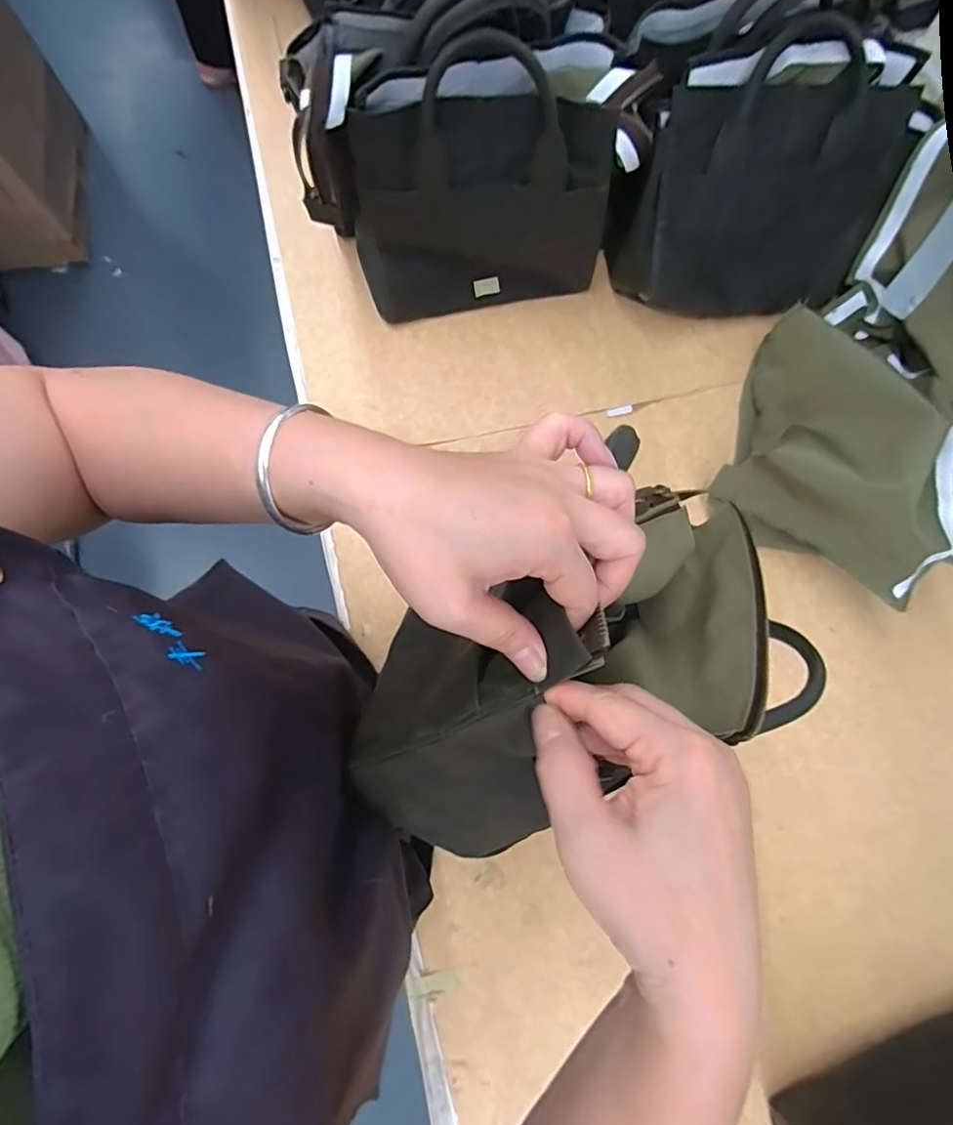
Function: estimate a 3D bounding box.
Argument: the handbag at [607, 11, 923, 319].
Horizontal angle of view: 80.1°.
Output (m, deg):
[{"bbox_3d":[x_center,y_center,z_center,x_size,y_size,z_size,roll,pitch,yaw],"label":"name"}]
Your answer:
[{"bbox_3d":[0.282,-0.363,0.576,0.272,0.197,0.128,-6,77,-3],"label":"handbag"}]

